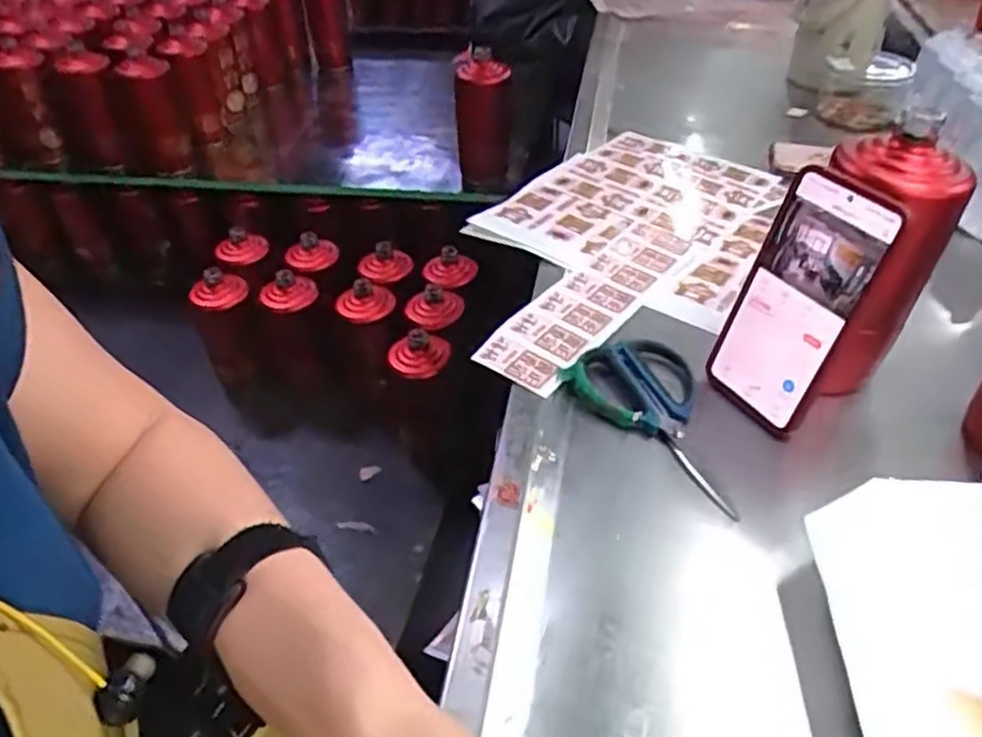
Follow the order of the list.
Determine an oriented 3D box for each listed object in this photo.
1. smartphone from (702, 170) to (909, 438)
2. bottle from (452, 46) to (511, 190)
[{"bbox_3d":[0.202,-0.043,0.494,0.016,0.166,0.082,-6,33,-35],"label":"smartphone"},{"bbox_3d":[-0.011,-0.379,1.138,0.079,0.181,0.066,-7,41,-7],"label":"bottle"}]

